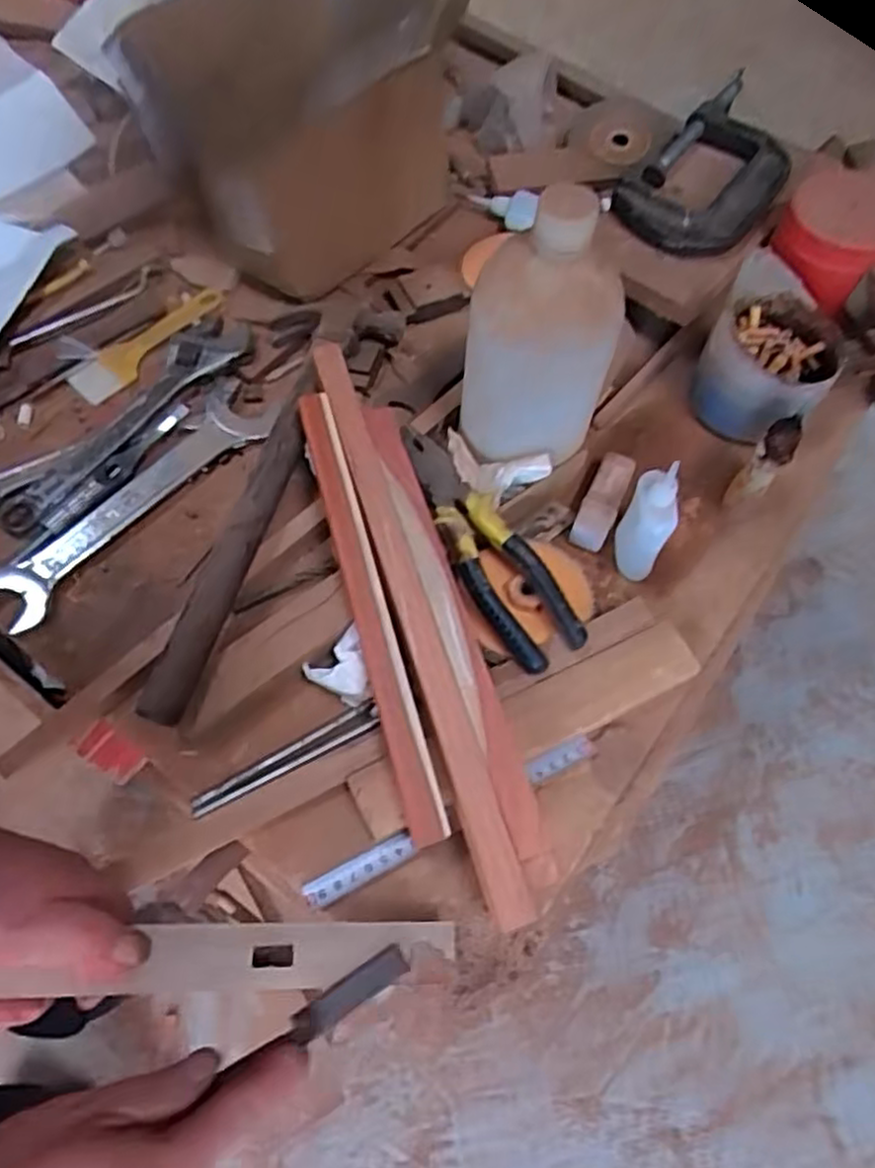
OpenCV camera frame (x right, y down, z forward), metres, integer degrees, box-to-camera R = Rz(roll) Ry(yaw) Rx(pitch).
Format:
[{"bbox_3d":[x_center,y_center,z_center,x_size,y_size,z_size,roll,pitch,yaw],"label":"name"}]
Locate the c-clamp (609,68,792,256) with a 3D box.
[{"bbox_3d":[0.250,-0.368,0.647,0.106,0.034,0.237,34,67,14],"label":"c-clamp"}]

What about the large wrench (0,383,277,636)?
[{"bbox_3d":[-0.226,-0.061,0.532,0.056,0.015,0.239,38,68,16],"label":"large wrench"}]

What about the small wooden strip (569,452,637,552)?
[{"bbox_3d":[0.123,-0.063,0.542,0.026,0.016,0.078,23,78,13],"label":"small wooden strip"}]

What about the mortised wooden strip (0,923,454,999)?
[{"bbox_3d":[-0.149,0.180,0.351,0.321,0.013,0.032,6,58,-16],"label":"mortised wooden strip"}]

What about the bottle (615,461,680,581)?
[{"bbox_3d":[0.144,-0.046,0.500,0.027,0.092,0.044,10,64,3],"label":"bottle"}]

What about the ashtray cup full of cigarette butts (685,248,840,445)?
[{"bbox_3d":[0.252,-0.170,0.556,0.093,0.103,0.103,24,65,10],"label":"ashtray cup full of cigarette butts"}]

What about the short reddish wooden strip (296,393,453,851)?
[{"bbox_3d":[-0.044,0.010,0.457,0.020,0.020,0.296,-14,75,-9],"label":"short reddish wooden strip"}]

